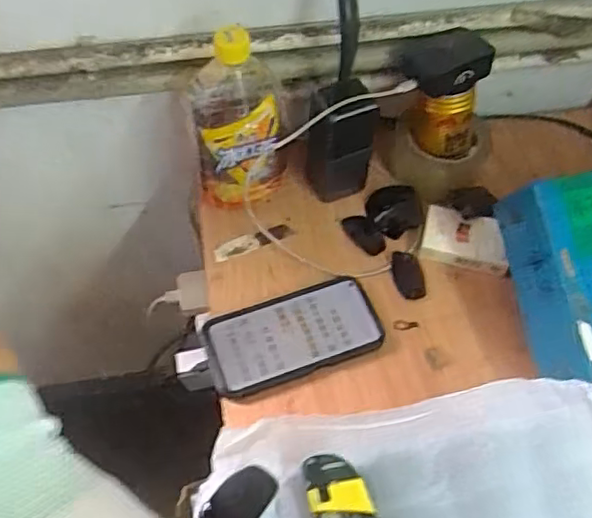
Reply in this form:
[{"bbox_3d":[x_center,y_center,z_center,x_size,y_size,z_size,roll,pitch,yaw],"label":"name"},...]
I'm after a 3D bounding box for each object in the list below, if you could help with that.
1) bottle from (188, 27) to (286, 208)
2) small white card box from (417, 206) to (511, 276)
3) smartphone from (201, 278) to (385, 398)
[{"bbox_3d":[-0.055,-0.137,0.603,0.091,0.198,0.093,-9,59,-7],"label":"bottle"},{"bbox_3d":[0.173,-0.020,0.642,0.087,0.029,0.055,9,58,4],"label":"small white card box"},{"bbox_3d":[-0.004,0.072,0.585,0.157,0.016,0.079,-16,60,-11],"label":"smartphone"}]

